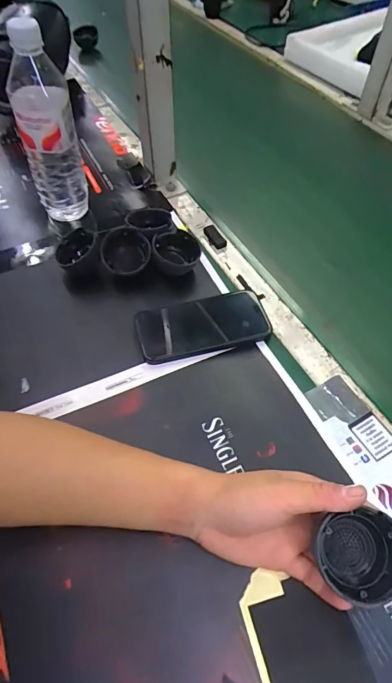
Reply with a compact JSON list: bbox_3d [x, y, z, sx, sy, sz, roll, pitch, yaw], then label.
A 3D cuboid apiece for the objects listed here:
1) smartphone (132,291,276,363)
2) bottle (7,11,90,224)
[{"bbox_3d":[0.008,-0.019,0.470,0.151,0.011,0.077,-13,56,-3],"label":"smartphone"},{"bbox_3d":[-0.186,-0.260,0.515,0.073,0.228,0.061,-18,57,-12],"label":"bottle"}]

